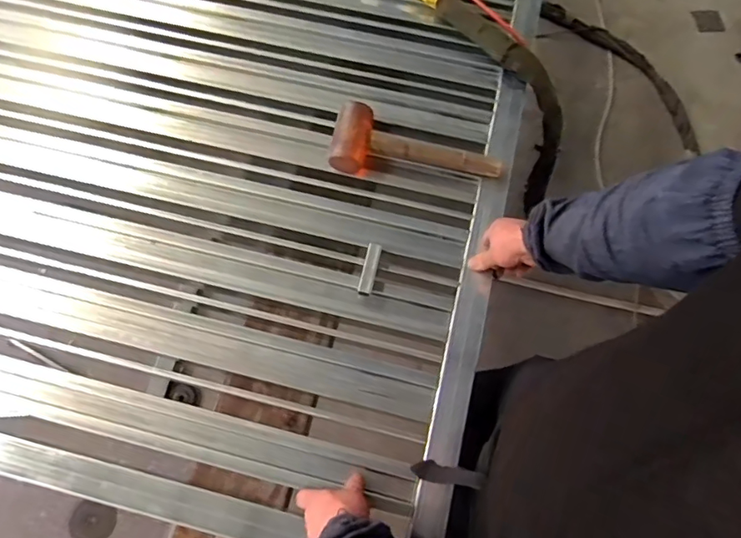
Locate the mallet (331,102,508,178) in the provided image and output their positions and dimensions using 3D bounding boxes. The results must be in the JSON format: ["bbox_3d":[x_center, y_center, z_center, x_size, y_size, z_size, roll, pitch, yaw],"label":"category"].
[{"bbox_3d":[0.077,-0.197,0.900,0.286,0.064,0.106,12,66,-9],"label":"mallet"}]

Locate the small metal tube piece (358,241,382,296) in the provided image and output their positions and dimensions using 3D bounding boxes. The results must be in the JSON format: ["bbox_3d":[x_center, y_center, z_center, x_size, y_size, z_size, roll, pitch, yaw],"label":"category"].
[{"bbox_3d":[-0.001,0.001,0.813,0.022,0.014,0.081,13,79,7],"label":"small metal tube piece"}]

